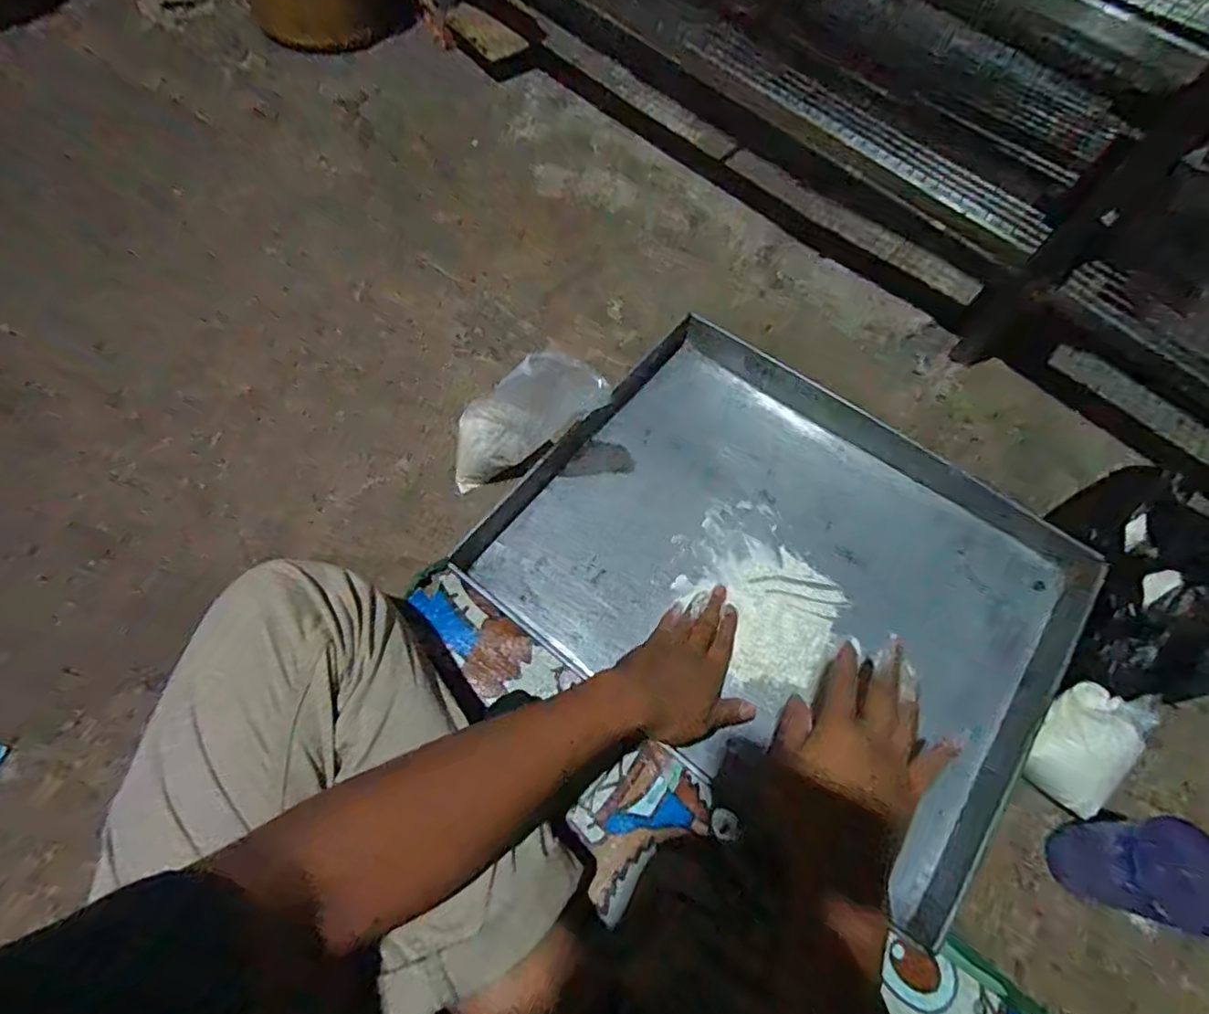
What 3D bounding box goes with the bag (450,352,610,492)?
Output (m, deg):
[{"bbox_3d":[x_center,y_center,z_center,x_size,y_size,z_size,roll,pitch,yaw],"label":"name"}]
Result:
[{"bbox_3d":[-0.086,-0.083,0.601,0.088,0.228,0.055,21,58,-32],"label":"bag"}]

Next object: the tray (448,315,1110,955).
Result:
[{"bbox_3d":[0.179,0.059,0.612,0.519,0.059,0.411,35,67,13],"label":"tray"}]

